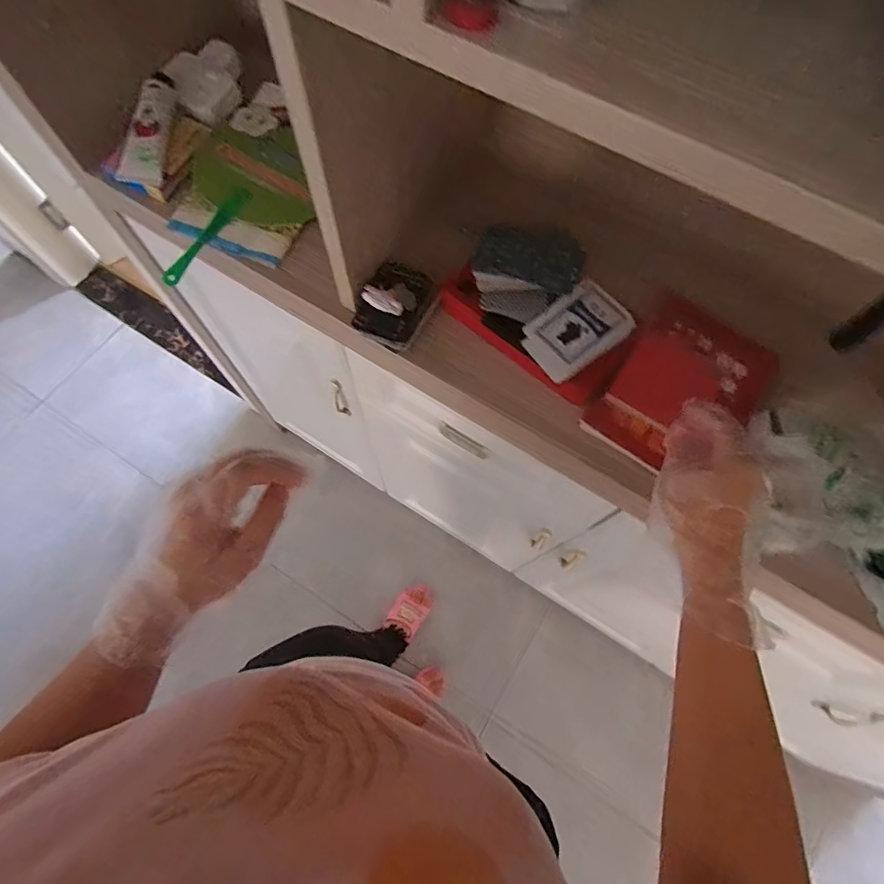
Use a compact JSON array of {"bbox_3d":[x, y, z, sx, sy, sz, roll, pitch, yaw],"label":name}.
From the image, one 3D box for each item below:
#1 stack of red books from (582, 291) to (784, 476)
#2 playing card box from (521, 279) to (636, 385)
[{"bbox_3d":[0.258,-0.053,0.519,0.138,0.033,0.192,35,73,11],"label":"stack of red books"},{"bbox_3d":[0.137,-0.114,0.497,0.096,0.024,0.069,-33,74,-13],"label":"playing card box"}]

